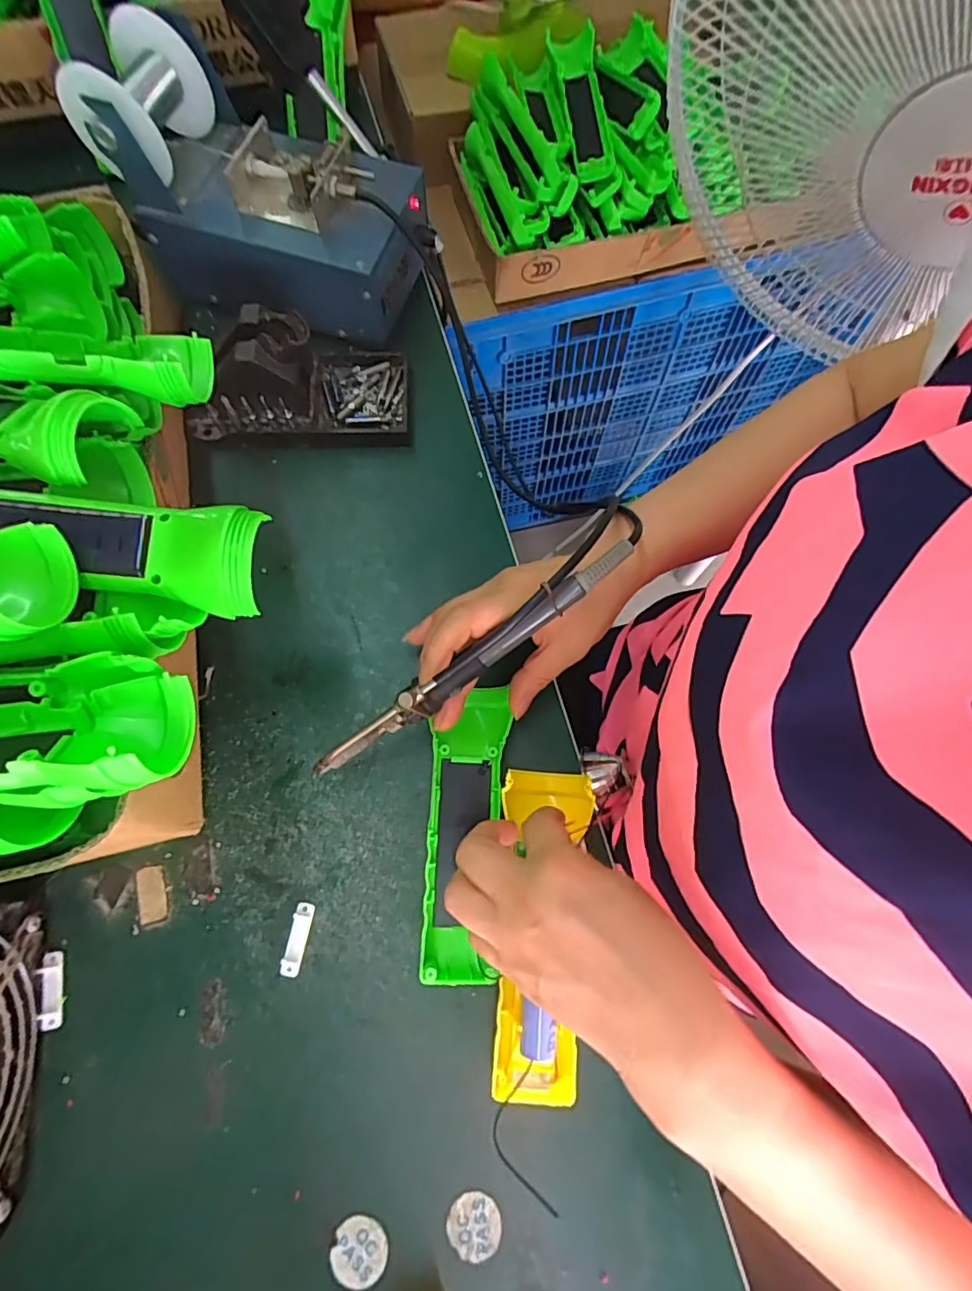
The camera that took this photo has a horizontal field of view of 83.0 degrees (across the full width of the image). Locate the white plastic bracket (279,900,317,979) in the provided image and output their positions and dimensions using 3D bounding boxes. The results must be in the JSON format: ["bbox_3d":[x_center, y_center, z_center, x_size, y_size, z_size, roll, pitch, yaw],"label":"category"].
[{"bbox_3d":[-0.106,0.165,0.308,0.011,0.006,0.037,11,72,1],"label":"white plastic bracket"}]

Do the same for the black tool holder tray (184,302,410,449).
[{"bbox_3d":[-0.130,-0.194,0.390,0.145,0.071,0.078,-1,72,-3],"label":"black tool holder tray"}]

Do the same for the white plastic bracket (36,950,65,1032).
[{"bbox_3d":[-0.234,0.186,0.296,0.010,0.006,0.038,-11,73,-6],"label":"white plastic bracket"}]

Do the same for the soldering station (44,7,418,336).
[{"bbox_3d":[-0.160,-0.330,0.393,0.216,0.121,0.108,17,72,3],"label":"soldering station"}]

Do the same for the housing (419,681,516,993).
[{"bbox_3d":[-0.013,0.102,0.318,0.045,0.024,0.162,8,69,0],"label":"housing"}]

